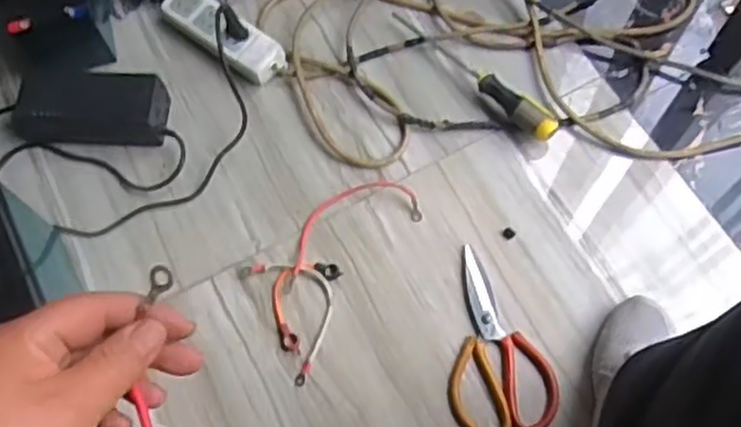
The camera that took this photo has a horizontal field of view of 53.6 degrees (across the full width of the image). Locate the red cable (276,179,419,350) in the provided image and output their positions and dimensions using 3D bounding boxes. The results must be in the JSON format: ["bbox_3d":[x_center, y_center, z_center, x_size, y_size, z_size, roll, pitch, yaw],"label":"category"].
[{"bbox_3d":[-0.044,0.042,0.827,0.095,0.010,0.227,40,76,15],"label":"red cable"}]

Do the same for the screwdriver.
[{"bbox_3d":[0.126,-0.177,0.893,0.031,0.035,0.255,-40,73,-12],"label":"screwdriver"}]

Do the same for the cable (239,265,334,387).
[{"bbox_3d":[-0.077,0.103,0.800,0.081,0.006,0.148,-28,71,-8],"label":"cable"}]

